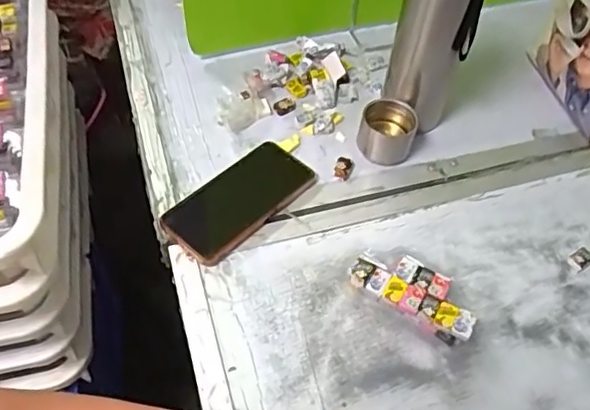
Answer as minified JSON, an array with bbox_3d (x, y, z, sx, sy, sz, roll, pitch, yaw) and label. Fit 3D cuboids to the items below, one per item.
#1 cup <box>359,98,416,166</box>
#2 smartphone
[{"bbox_3d":[0.107,-0.084,0.669,0.060,0.047,0.063,1,53,-2],"label":"cup"},{"bbox_3d":[-0.059,-0.008,0.621,0.079,0.015,0.165,38,60,24],"label":"smartphone"}]

